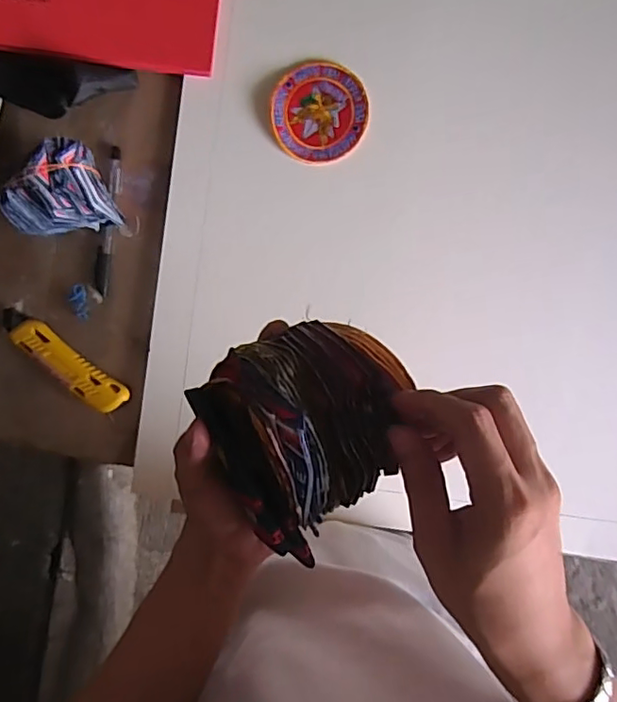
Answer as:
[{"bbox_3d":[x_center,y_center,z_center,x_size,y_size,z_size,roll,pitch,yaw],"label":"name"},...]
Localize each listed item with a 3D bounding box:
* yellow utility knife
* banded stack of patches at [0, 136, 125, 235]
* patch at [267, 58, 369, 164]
[{"bbox_3d":[-0.245,0.011,0.551,0.147,0.015,0.033,36,93,-2],"label":"yellow utility knife"},{"bbox_3d":[-0.226,-0.146,0.509,0.097,0.071,0.076,-9,93,3],"label":"banded stack of patches"},{"bbox_3d":[0.011,-0.224,0.529,0.089,0.010,0.091,-3,96,1],"label":"patch"}]

